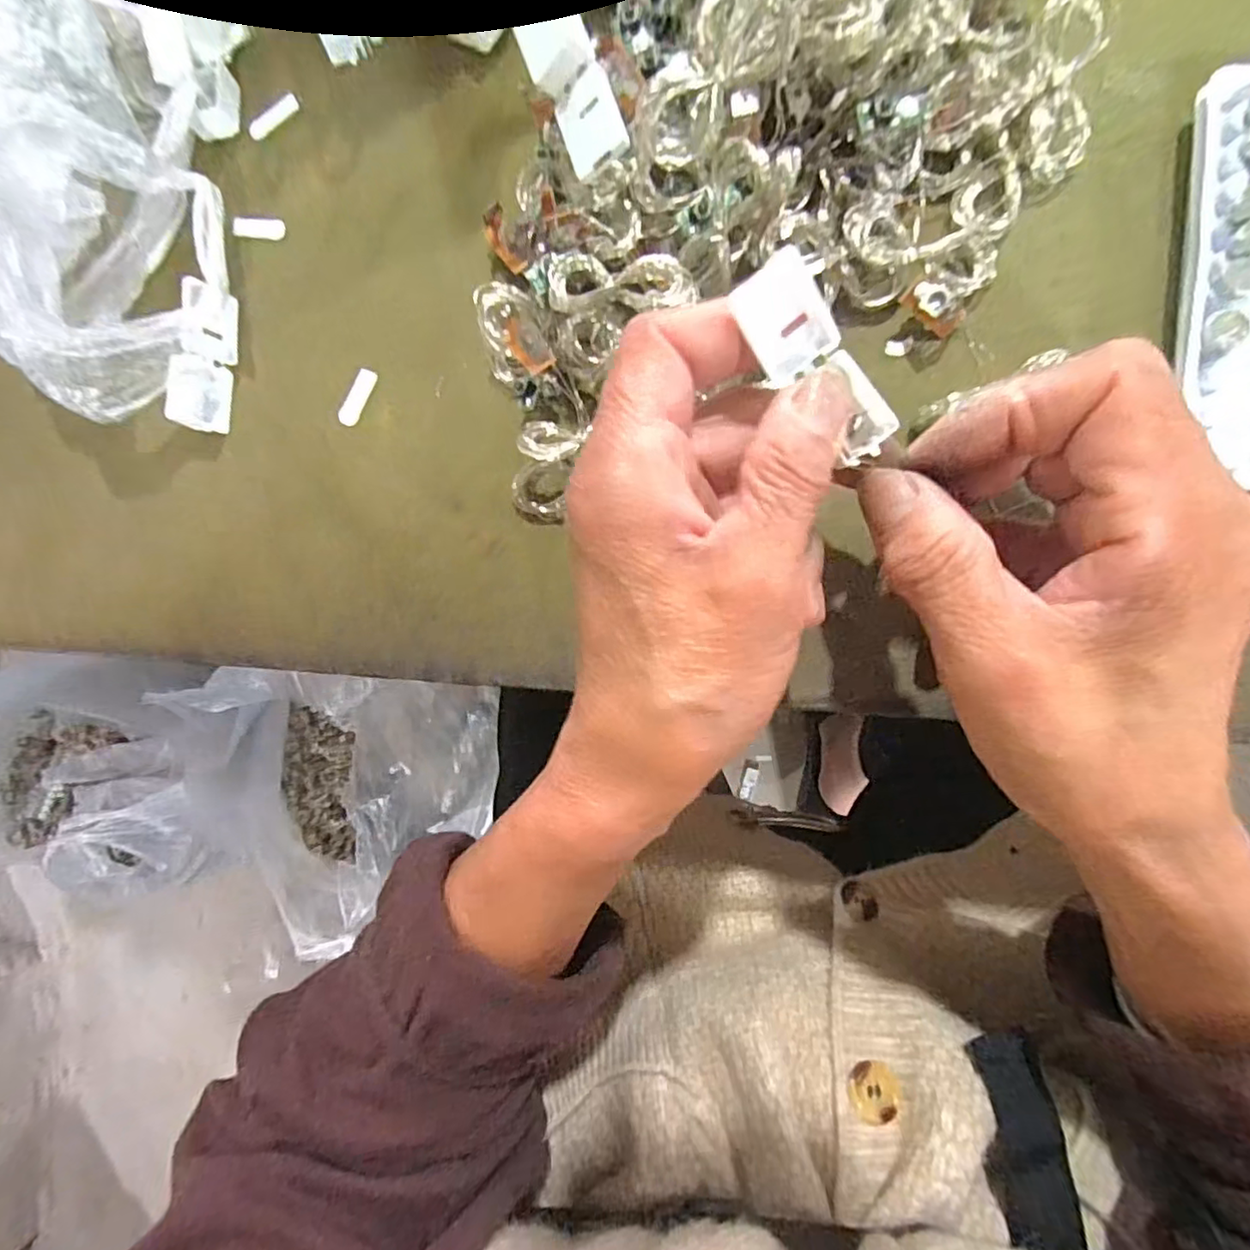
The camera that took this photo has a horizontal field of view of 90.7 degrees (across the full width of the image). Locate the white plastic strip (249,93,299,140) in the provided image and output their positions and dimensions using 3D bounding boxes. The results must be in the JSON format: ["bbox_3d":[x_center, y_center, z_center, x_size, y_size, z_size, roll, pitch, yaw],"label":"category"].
[{"bbox_3d":[-0.145,-0.209,0.254,0.024,0.004,0.006,-34,82,5],"label":"white plastic strip"}]

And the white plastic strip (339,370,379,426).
[{"bbox_3d":[-0.104,-0.089,0.241,0.007,0.004,0.023,25,90,10],"label":"white plastic strip"}]

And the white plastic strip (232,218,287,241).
[{"bbox_3d":[-0.149,-0.161,0.251,0.021,0.004,0.008,3,95,3],"label":"white plastic strip"}]

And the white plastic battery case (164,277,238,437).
[{"bbox_3d":[-0.165,-0.104,0.243,0.008,0.023,0.053,13,90,31],"label":"white plastic battery case"}]

